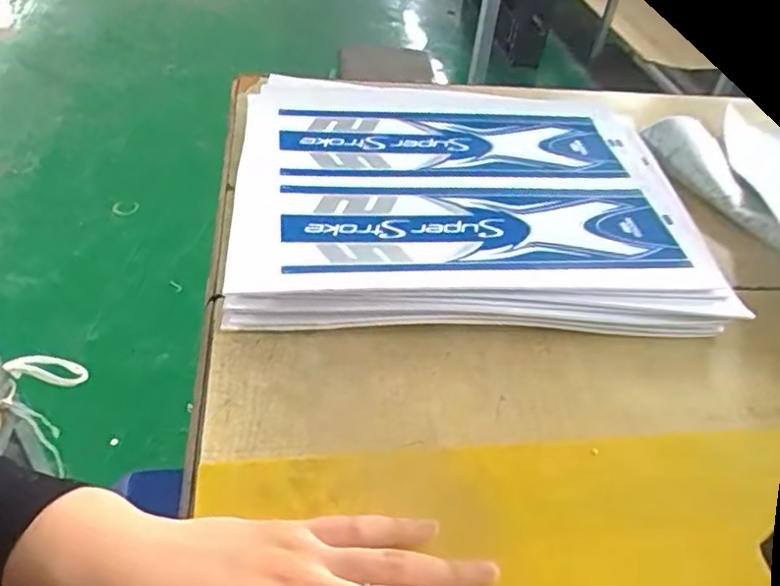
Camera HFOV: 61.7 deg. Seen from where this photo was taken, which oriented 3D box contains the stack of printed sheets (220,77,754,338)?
[{"bbox_3d":[0.050,-0.076,0.480,0.322,0.036,0.269,2,42,-5],"label":"stack of printed sheets"}]

